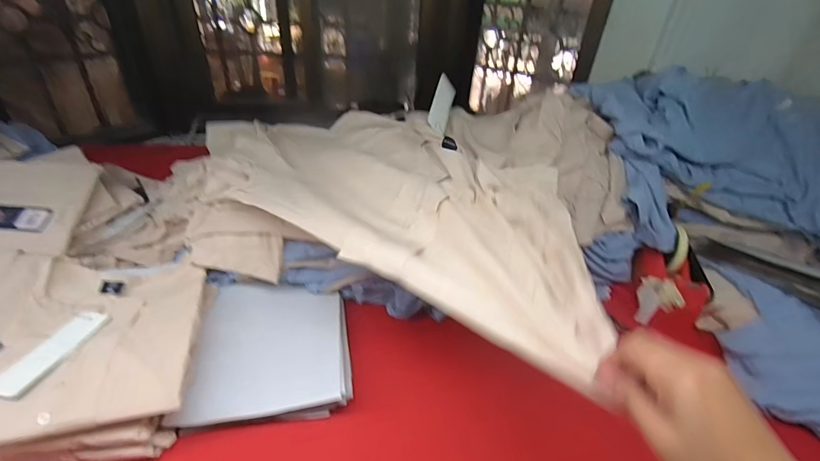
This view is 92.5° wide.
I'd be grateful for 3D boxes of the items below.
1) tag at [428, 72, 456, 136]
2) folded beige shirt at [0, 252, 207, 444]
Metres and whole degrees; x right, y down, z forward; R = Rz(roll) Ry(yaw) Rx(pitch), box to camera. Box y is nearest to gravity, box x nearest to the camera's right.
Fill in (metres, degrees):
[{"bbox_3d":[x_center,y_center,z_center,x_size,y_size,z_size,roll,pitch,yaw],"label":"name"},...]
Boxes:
[{"bbox_3d":[0.056,-0.216,0.674,0.040,0.008,0.123,31,59,-31],"label":"tag"},{"bbox_3d":[-0.479,0.130,0.470,0.398,0.046,0.262,-4,35,-12],"label":"folded beige shirt"}]

